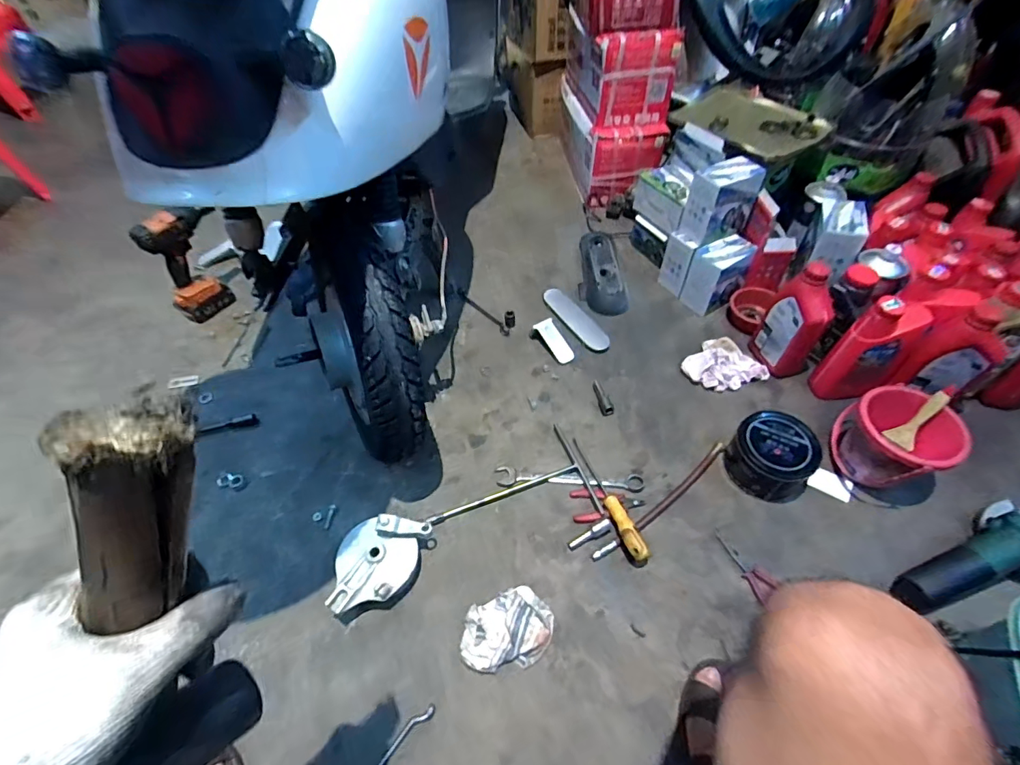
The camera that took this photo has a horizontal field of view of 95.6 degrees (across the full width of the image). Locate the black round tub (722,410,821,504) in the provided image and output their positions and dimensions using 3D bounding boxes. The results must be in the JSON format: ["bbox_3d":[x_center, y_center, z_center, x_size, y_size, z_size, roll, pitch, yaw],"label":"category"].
[{"bbox_3d":[0.447,0.129,0.801,0.124,0.094,0.133,-28,55,-20],"label":"black round tub"}]

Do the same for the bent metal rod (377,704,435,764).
[{"bbox_3d":[-0.160,0.481,0.591,0.019,0.008,0.157,37,61,28],"label":"bent metal rod"}]

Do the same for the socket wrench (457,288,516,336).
[{"bbox_3d":[-0.054,-0.184,1.113,0.052,0.027,0.198,-32,56,-22],"label":"socket wrench"}]

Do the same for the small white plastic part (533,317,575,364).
[{"bbox_3d":[0.102,-0.091,1.026,0.051,0.016,0.113,-25,72,-18],"label":"small white plastic part"}]

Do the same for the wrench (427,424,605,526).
[{"bbox_3d":[-0.006,0.190,0.820,0.281,0.023,0.192,-16,52,-11],"label":"wrench"}]

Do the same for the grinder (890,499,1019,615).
[{"bbox_3d":[0.711,0.256,0.687,0.274,0.087,0.105,-17,52,-12],"label":"grinder"}]

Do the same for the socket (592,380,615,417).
[{"bbox_3d":[0.187,0.034,0.935,0.024,0.016,0.086,-10,51,-6],"label":"socket"}]

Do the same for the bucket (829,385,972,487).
[{"bbox_3d":[0.644,0.100,0.784,0.127,0.141,0.152,-30,56,-21],"label":"bucket"}]

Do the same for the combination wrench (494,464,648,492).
[{"bbox_3d":[0.104,0.174,0.827,0.261,0.018,0.041,4,51,6],"label":"combination wrench"}]

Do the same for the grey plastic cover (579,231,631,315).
[{"bbox_3d":[0.233,-0.284,1.182,0.095,0.032,0.297,-2,50,1],"label":"grey plastic cover"}]

